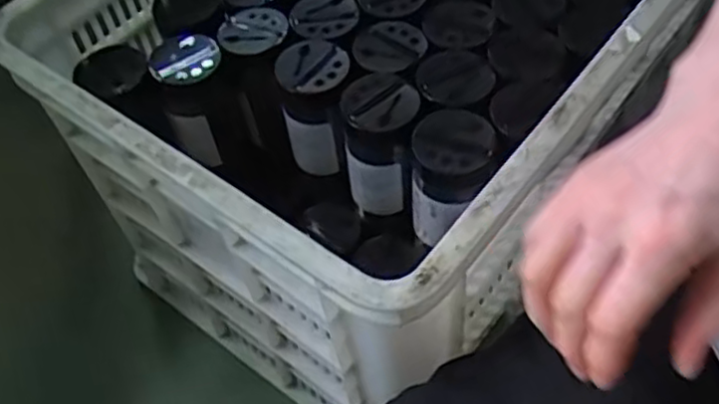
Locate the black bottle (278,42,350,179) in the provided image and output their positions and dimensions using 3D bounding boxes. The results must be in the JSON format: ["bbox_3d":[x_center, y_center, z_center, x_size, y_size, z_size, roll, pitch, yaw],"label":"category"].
[{"bbox_3d":[-0.036,-0.084,0.674,0.058,0.125,0.059,-2,54,3],"label":"black bottle"}]

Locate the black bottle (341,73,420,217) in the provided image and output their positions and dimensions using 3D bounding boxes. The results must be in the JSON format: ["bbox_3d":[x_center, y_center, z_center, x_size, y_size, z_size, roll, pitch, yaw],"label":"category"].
[{"bbox_3d":[0.021,-0.048,0.644,0.062,0.119,0.061,2,54,7],"label":"black bottle"}]

